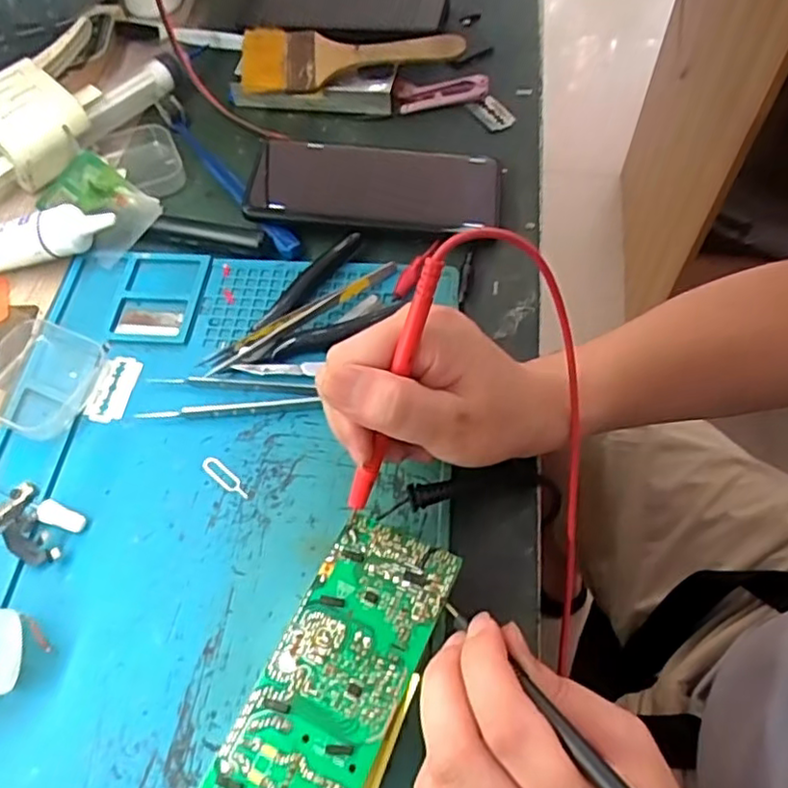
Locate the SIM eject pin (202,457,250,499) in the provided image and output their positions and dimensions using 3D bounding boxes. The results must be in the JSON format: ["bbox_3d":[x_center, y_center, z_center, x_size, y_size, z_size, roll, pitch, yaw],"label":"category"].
[{"bbox_3d":[-0.088,0.044,0.345,0.034,0.004,0.010,36,71,21],"label":"SIM eject pin"}]

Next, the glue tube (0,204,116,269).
[{"bbox_3d":[-0.232,-0.097,0.418,0.111,0.032,0.028,-8,58,-4],"label":"glue tube"}]

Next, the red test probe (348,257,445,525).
[{"bbox_3d":[-0.001,0.003,0.270,0.008,0.120,0.006,24,21,16],"label":"red test probe"}]

